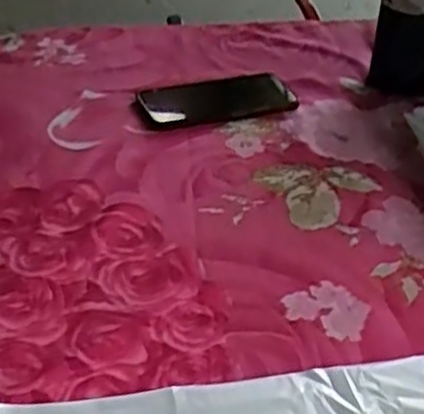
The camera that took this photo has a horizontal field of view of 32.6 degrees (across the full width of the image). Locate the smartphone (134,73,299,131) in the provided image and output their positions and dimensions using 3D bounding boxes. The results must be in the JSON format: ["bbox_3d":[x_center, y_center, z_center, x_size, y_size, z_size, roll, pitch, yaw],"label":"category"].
[{"bbox_3d":[0.005,-0.114,0.757,0.161,0.008,0.073,-10,38,-14],"label":"smartphone"}]

